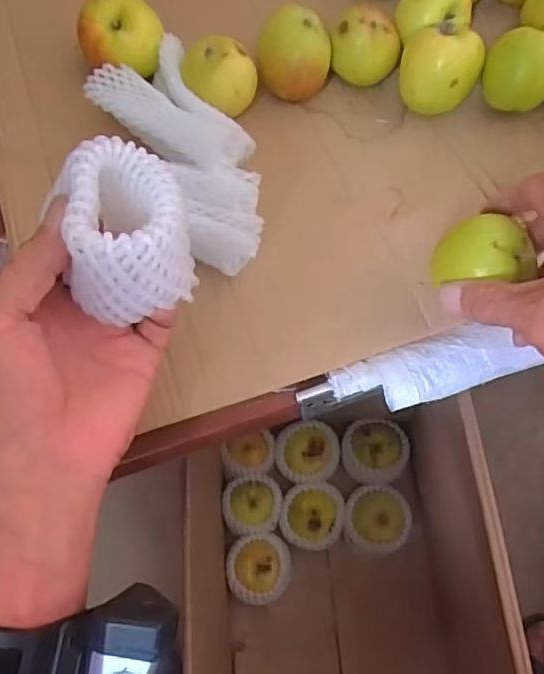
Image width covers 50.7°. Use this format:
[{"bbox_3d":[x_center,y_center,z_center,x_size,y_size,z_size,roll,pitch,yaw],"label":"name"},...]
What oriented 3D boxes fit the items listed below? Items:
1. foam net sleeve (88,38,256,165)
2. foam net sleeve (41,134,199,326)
[{"bbox_3d":[-0.074,-0.164,0.432,0.080,0.037,0.120,-35,69,-13],"label":"foam net sleeve"},{"bbox_3d":[-0.067,-0.050,0.264,0.056,0.052,0.069,-12,66,-3],"label":"foam net sleeve"}]

